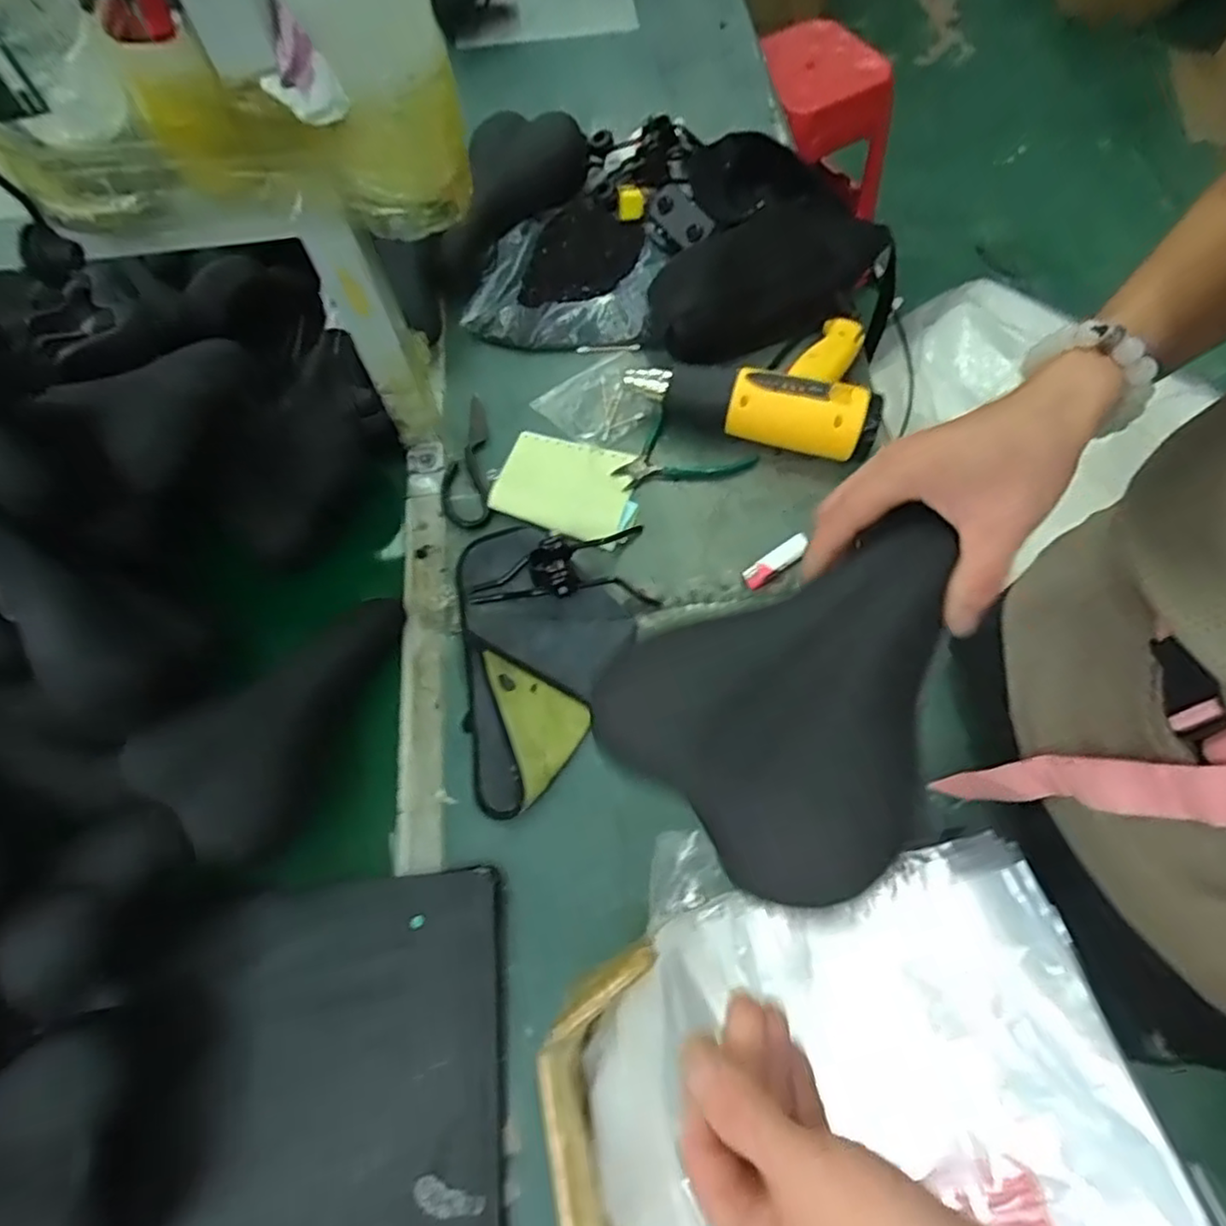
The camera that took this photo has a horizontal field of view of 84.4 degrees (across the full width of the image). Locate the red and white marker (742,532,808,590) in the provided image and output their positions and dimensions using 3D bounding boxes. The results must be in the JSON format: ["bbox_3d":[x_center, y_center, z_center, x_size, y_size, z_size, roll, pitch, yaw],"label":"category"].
[{"bbox_3d":[0.162,-0.050,0.675,0.074,0.019,0.022,-34,69,-12],"label":"red and white marker"}]

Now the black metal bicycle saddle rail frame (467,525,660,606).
[{"bbox_3d":[-0.055,-0.051,0.662,0.179,0.049,0.085,-6,66,0],"label":"black metal bicycle saddle rail frame"}]

